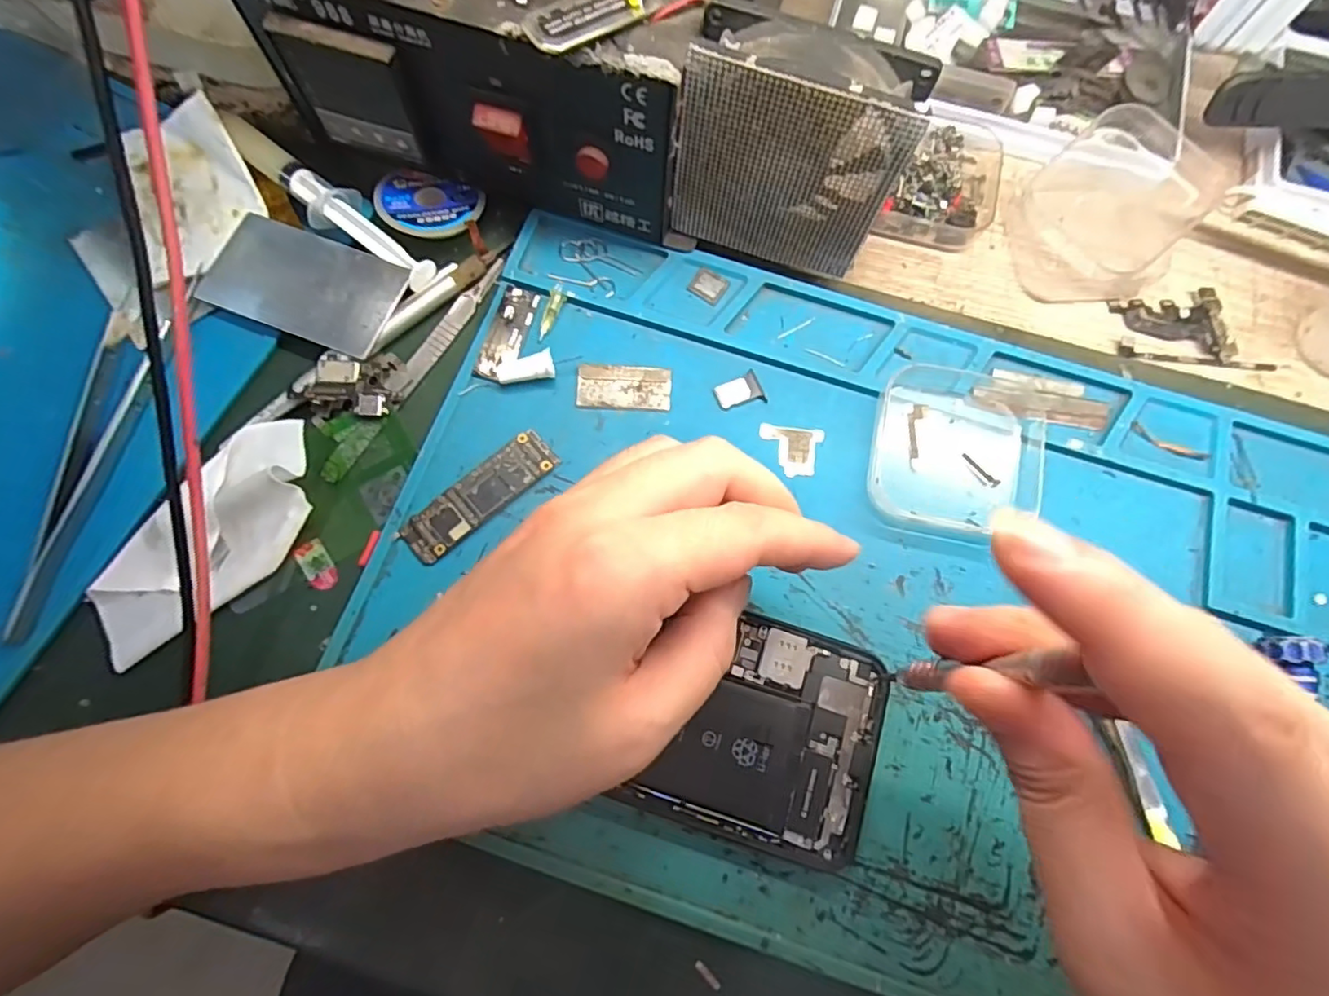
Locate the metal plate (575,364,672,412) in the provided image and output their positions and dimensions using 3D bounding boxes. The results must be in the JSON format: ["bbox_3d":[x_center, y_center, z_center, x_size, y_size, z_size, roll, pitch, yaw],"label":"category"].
[{"bbox_3d":[-0.016,-0.046,0.250,0.038,0.004,0.018,2,75,0],"label":"metal plate"}]

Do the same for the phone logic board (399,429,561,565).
[{"bbox_3d":[-0.071,-0.001,0.235,0.064,0.005,0.019,-41,79,-10],"label":"phone logic board"}]

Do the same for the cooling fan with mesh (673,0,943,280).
[{"bbox_3d":[0.047,-0.128,0.232,0.079,0.084,0.029,16,76,4],"label":"cooling fan with mesh"}]

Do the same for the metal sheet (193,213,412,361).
[{"bbox_3d":[-0.148,-0.088,0.251,0.077,0.004,0.043,20,80,6],"label":"metal sheet"}]

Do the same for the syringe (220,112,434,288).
[{"bbox_3d":[-0.141,-0.125,0.255,0.107,0.017,0.023,43,79,10],"label":"syringe"}]

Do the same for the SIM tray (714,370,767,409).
[{"bbox_3d":[0.031,-0.044,0.251,0.020,0.004,0.014,-24,77,-7],"label":"SIM tray"}]

